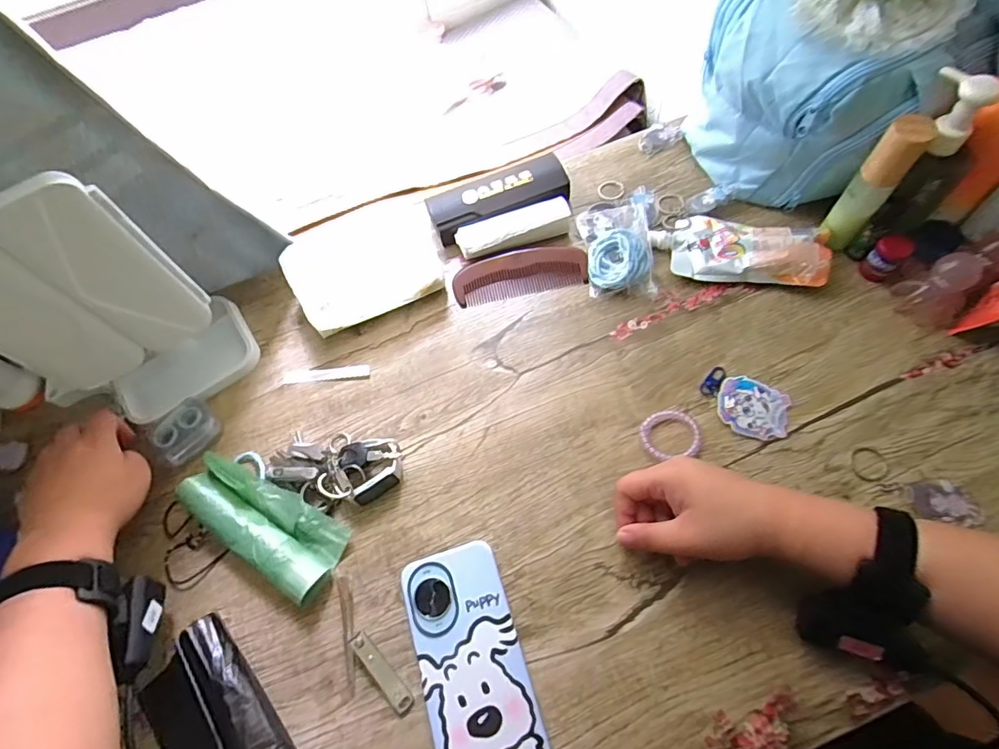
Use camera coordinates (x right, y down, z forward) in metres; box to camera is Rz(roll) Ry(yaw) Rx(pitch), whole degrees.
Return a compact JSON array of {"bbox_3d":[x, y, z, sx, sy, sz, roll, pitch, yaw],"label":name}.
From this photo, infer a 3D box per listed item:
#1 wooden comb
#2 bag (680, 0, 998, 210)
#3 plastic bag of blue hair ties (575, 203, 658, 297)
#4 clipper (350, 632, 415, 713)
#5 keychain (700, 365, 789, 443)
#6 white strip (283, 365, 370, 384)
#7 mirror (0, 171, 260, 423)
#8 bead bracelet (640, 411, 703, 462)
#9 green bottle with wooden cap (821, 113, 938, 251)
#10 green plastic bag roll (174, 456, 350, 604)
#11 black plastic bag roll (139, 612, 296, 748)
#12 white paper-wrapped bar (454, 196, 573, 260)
[{"bbox_3d":[0.022,-0.109,0.541,0.141,0.012,0.050,-10,63,2],"label":"wooden comb"},{"bbox_3d":[0.356,-0.322,0.497,0.281,0.202,0.228,-42,67,-14],"label":"bag"},{"bbox_3d":[0.127,-0.137,0.537,0.070,0.024,0.112,-5,64,4],"label":"plastic bag of blue hair ties"},{"bbox_3d":[-0.091,0.230,0.390,0.015,0.011,0.067,-40,66,-13],"label":"clipper"},{"bbox_3d":[0.223,0.028,0.460,0.075,0.009,0.054,23,69,17],"label":"keychain"},{"bbox_3d":[-0.176,0.000,0.512,0.089,0.007,0.013,-5,64,4],"label":"white strip"},{"bbox_3d":[-0.336,-0.051,0.427,0.149,0.229,0.084,-43,67,-14],"label":"mirror"},{"bbox_3d":[0.154,0.053,0.452,0.053,0.010,0.043,-9,63,2],"label":"bead bracelet"},{"bbox_3d":[0.340,-0.170,0.463,0.038,0.128,0.033,36,73,21],"label":"green bottle with wooden cap"},{"bbox_3d":[-0.207,0.126,0.444,0.152,0.025,0.065,32,72,15],"label":"green plastic bag roll"},{"bbox_3d":[-0.222,0.262,0.378,0.084,0.029,0.124,-42,67,-14],"label":"black plastic bag roll"},{"bbox_3d":[0.016,-0.161,0.556,0.125,0.021,0.040,-20,64,-3],"label":"white paper-wrapped bar"}]

